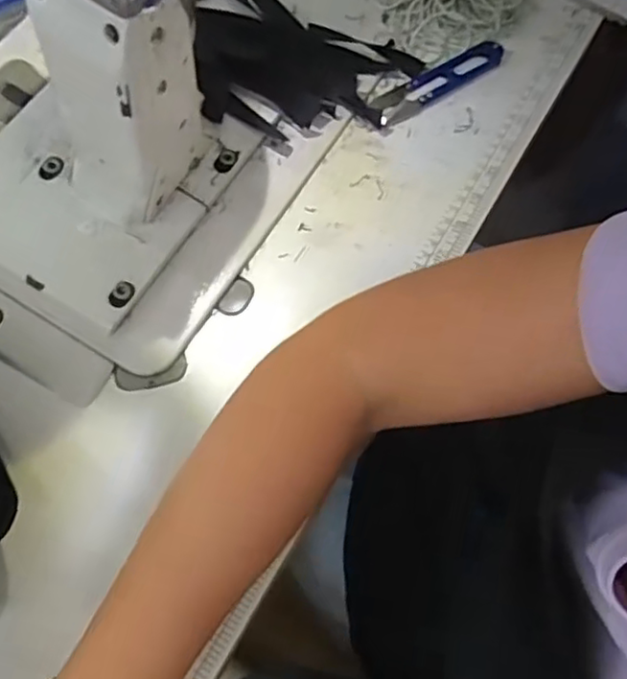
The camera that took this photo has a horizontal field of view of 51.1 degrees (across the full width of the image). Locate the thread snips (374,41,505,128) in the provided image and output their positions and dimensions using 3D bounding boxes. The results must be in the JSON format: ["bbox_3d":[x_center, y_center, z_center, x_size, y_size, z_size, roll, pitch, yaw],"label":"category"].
[{"bbox_3d":[0.093,-0.189,0.481,0.105,0.013,0.027,-28,70,-12],"label":"thread snips"}]

